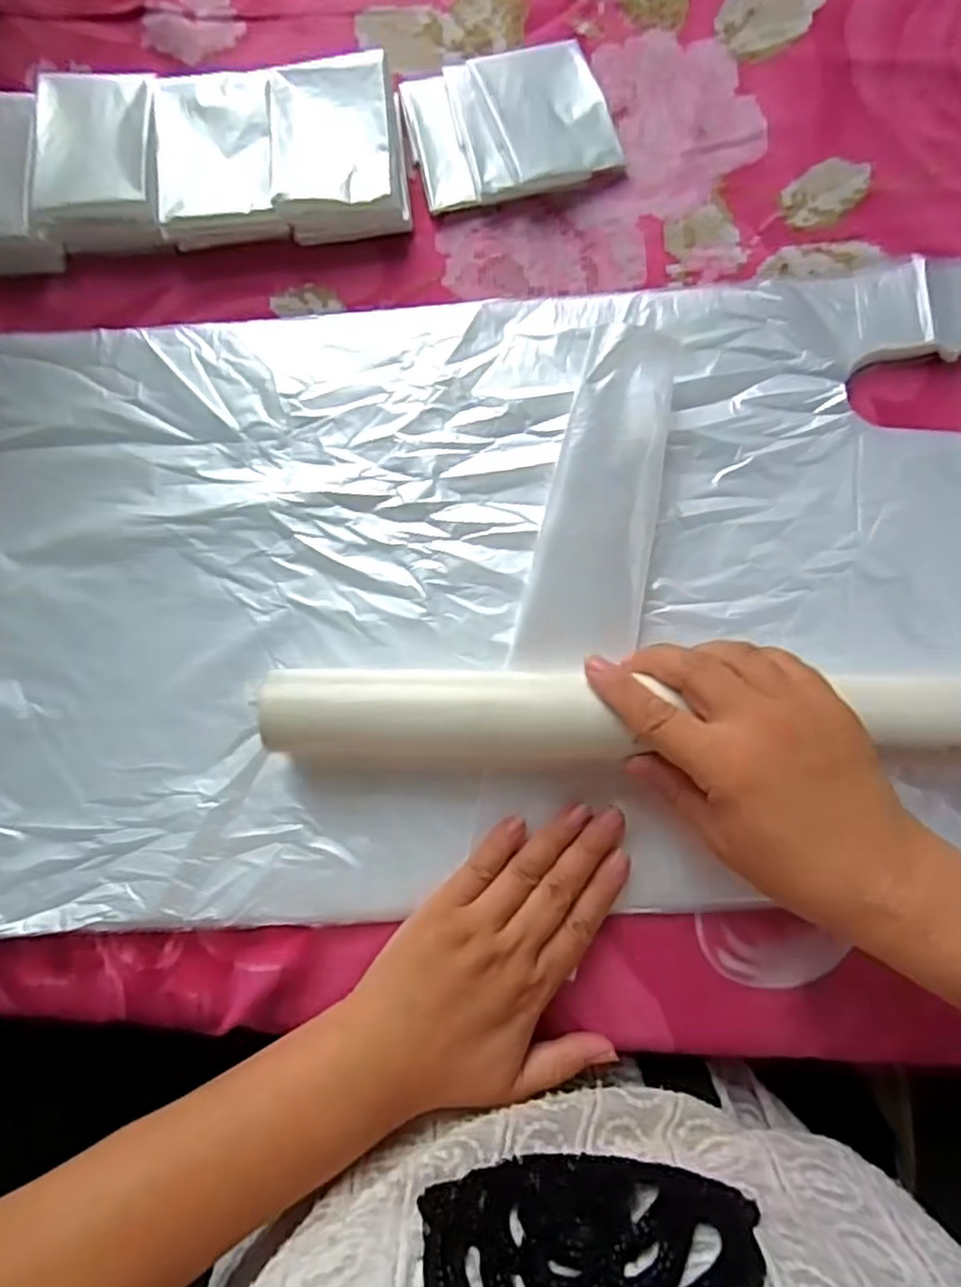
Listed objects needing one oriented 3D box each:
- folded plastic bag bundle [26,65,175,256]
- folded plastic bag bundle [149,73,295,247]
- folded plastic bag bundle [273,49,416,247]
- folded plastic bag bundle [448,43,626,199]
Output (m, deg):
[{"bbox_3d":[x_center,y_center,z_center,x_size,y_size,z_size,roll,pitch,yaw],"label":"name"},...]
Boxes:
[{"bbox_3d":[-0.207,-0.266,0.390,0.069,0.029,0.090,-3,83,4],"label":"folded plastic bag bundle"},{"bbox_3d":[-0.142,-0.267,0.386,0.063,0.029,0.085,-7,82,4],"label":"folded plastic bag bundle"},{"bbox_3d":[-0.076,-0.266,0.381,0.066,0.028,0.087,-4,82,4],"label":"folded plastic bag bundle"},{"bbox_3d":[0.030,-0.285,0.382,0.079,0.016,0.082,-15,82,3],"label":"folded plastic bag bundle"}]

